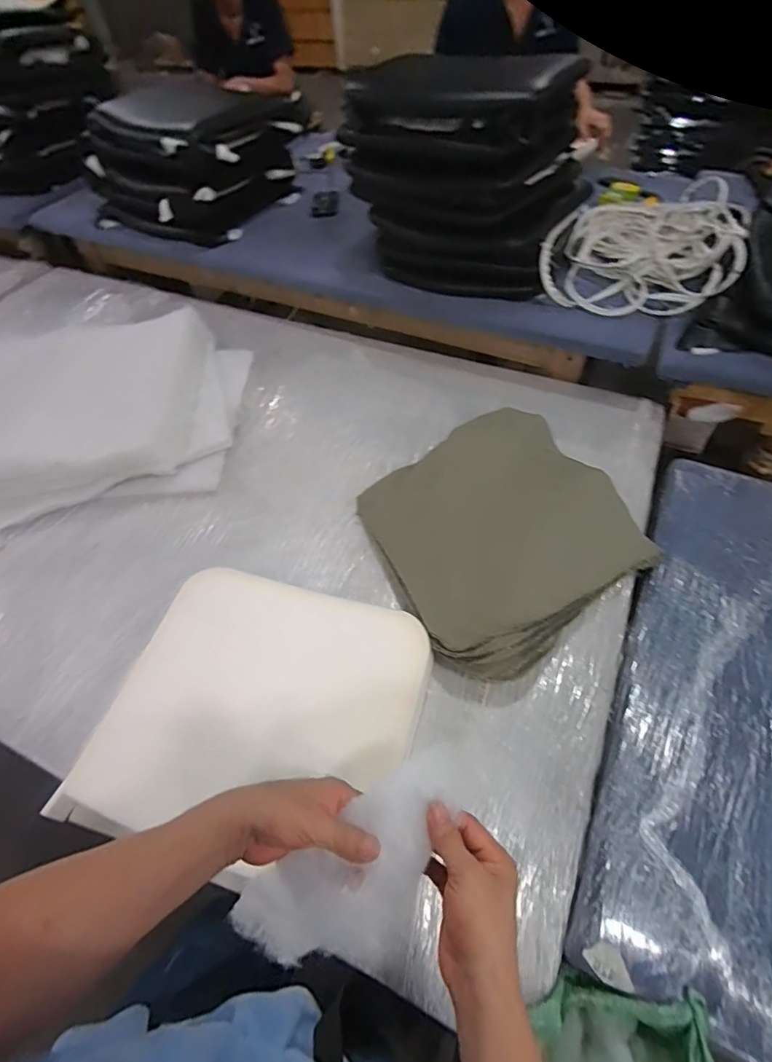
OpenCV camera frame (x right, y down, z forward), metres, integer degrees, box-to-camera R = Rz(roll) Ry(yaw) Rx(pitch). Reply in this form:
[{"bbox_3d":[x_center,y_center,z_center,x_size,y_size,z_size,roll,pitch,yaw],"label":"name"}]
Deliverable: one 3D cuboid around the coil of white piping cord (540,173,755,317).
[{"bbox_3d":[0.670,-0.741,1.207,0.403,0.102,0.609,23,59,18],"label":"coil of white piping cord"}]

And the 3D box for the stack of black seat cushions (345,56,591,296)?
[{"bbox_3d":[0.202,-0.852,1.127,0.490,0.364,0.355,33,63,23],"label":"stack of black seat cushions"}]

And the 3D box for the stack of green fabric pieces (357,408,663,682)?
[{"bbox_3d":[0.201,-0.010,0.892,0.459,0.081,0.460,-31,58,-16],"label":"stack of green fabric pieces"}]

